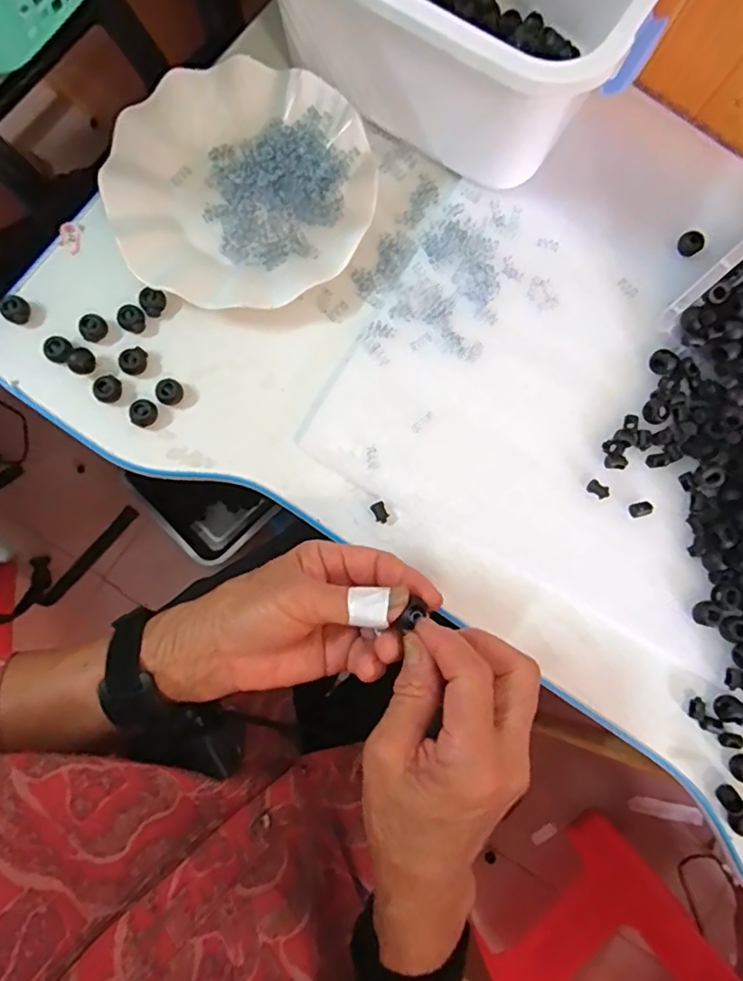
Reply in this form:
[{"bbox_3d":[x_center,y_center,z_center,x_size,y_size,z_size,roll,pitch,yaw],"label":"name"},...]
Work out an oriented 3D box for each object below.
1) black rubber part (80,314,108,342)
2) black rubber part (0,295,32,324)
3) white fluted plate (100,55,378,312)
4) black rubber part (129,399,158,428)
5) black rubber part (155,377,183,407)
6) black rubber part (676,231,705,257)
[{"bbox_3d":[-0.189,-0.111,0.387,0.018,0.013,0.012,-42,87,-9],"label":"black rubber part"},{"bbox_3d":[-0.241,-0.123,0.384,0.017,0.010,0.016,-35,85,-9],"label":"black rubber part"},{"bbox_3d":[-0.092,-0.216,0.410,0.180,0.037,0.182,1,81,-5],"label":"white fluted plate"},{"bbox_3d":[-0.153,-0.052,0.382,0.018,0.011,0.015,-42,87,-9],"label":"black rubber part"},{"bbox_3d":[-0.137,-0.066,0.385,0.017,0.011,0.016,1,81,-5],"label":"black rubber part"},{"bbox_3d":[0.239,-0.184,0.425,0.017,0.010,0.014,41,80,2],"label":"black rubber part"}]

